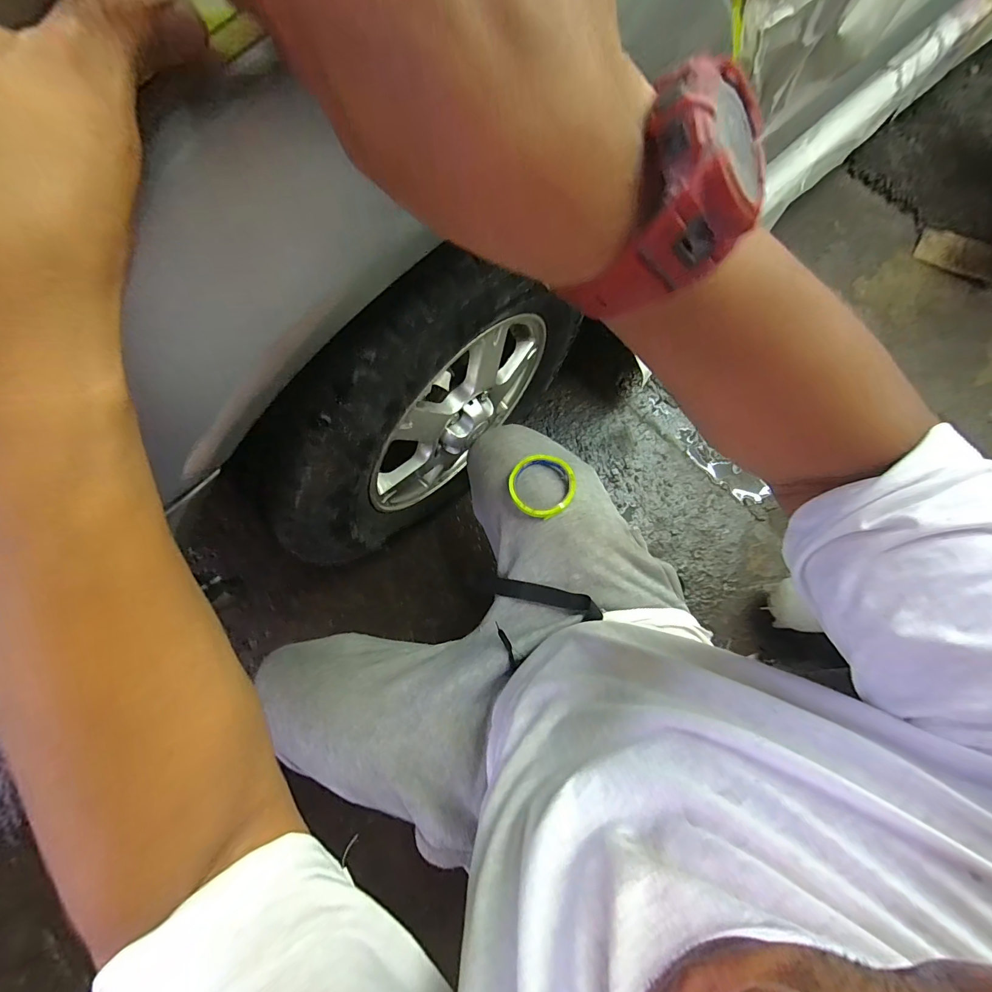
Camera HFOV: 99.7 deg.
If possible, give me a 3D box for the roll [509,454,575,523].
[{"bbox_3d":[0.065,-0.013,0.603,0.094,0.024,0.092,0,76,-2],"label":"roll"}]

